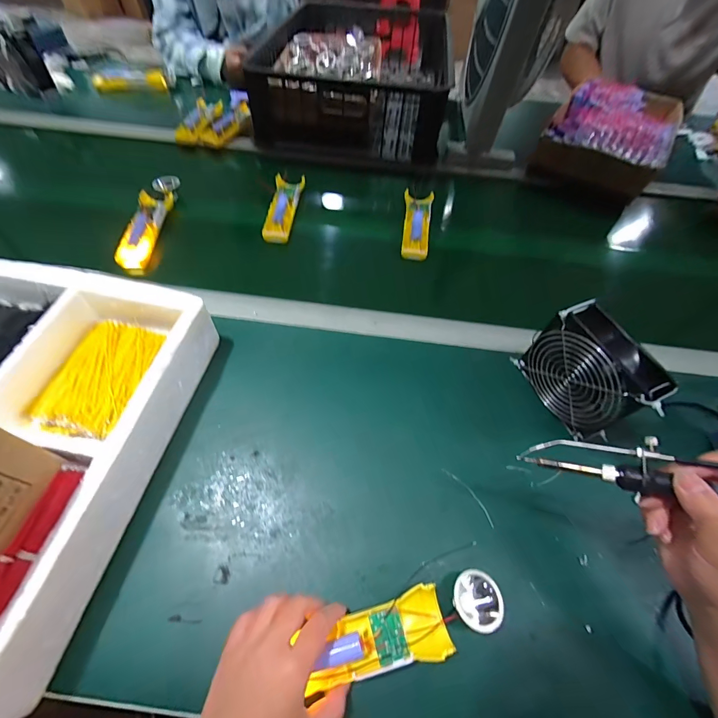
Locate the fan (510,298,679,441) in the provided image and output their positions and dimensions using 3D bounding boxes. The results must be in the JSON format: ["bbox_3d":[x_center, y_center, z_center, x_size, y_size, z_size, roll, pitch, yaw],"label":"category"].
[{"bbox_3d":[0.259,0.016,0.403,0.048,0.120,0.130,-22,61,-17],"label":"fan"}]

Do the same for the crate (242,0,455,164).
[{"bbox_3d":[-0.007,-0.641,0.806,0.386,0.129,0.468,4,57,-1],"label":"crate"}]

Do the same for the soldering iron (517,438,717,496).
[{"bbox_3d":[0.220,0.080,0.261,0.178,0.018,0.037,7,56,30],"label":"soldering iron"}]

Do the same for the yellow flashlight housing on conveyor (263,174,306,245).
[{"bbox_3d":[-0.133,-0.272,0.631,0.053,0.028,0.157,4,57,-1],"label":"yellow flashlight housing on conveyor"}]

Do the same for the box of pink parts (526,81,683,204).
[{"bbox_3d":[0.551,-0.495,0.773,0.224,0.094,0.359,29,60,15],"label":"box of pink parts"}]

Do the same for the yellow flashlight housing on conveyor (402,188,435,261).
[{"bbox_3d":[0.104,-0.240,0.625,0.047,0.035,0.147,6,57,1],"label":"yellow flashlight housing on conveyor"}]

